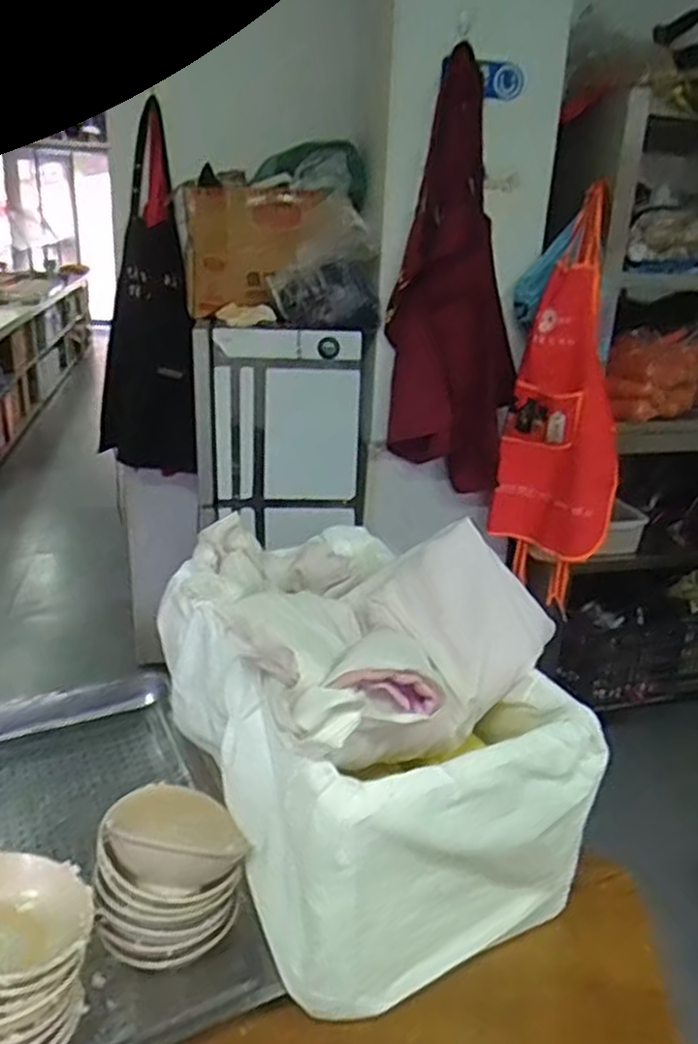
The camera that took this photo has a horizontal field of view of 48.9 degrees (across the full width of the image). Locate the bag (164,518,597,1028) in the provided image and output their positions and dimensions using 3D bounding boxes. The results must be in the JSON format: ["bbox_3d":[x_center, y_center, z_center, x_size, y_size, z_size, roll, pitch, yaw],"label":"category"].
[{"bbox_3d":[0.001,0.204,0.960,0.364,0.339,0.548,-8,25,-26],"label":"bag"}]

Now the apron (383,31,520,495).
[{"bbox_3d":[0.257,-0.528,1.842,0.271,0.894,0.162,14,24,24],"label":"apron"}]

